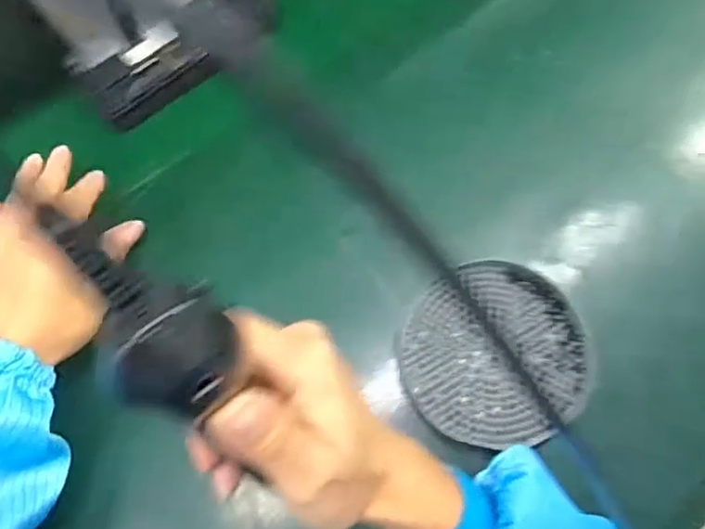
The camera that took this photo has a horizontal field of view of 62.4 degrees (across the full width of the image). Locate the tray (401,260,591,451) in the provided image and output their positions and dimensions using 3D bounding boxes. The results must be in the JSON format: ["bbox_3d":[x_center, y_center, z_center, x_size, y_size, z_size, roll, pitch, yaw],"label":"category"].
[{"bbox_3d":[0.088,0.055,0.359,0.107,0.013,0.106,-1,69,3],"label":"tray"}]

